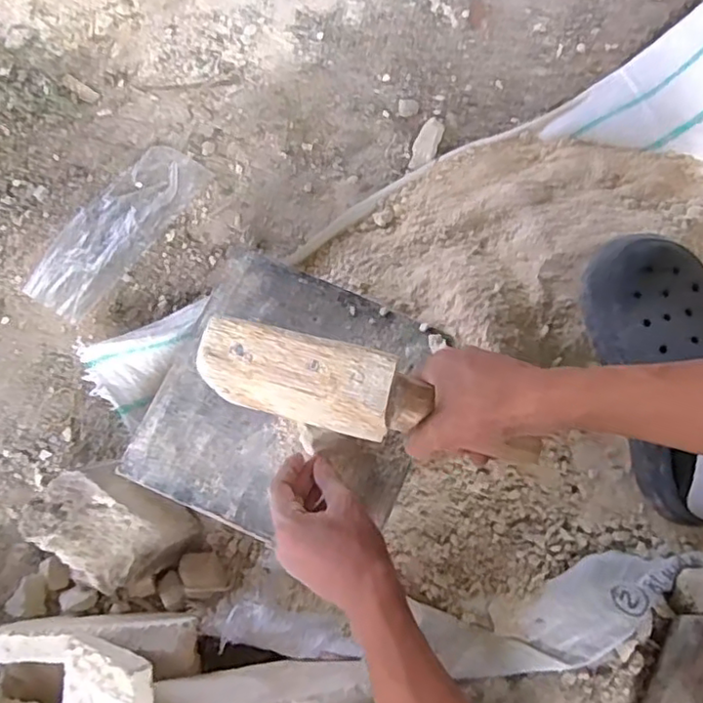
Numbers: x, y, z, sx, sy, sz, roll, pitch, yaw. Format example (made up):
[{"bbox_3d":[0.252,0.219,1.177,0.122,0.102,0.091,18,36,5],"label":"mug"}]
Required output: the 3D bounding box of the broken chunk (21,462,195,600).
[{"bbox_3d":[-0.221,0.160,0.582,0.119,0.065,0.097,35,76,15],"label":"broken chunk"}]

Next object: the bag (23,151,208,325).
[{"bbox_3d":[-0.275,-0.148,0.743,0.085,0.022,0.242,34,78,10],"label":"bag"}]

